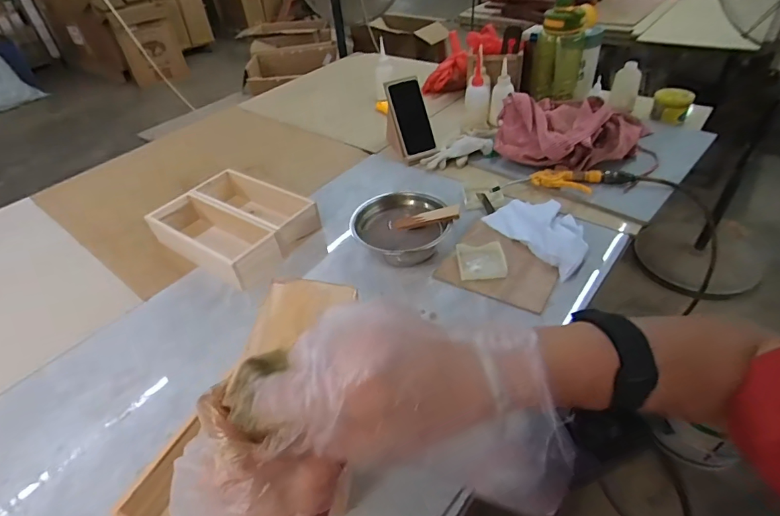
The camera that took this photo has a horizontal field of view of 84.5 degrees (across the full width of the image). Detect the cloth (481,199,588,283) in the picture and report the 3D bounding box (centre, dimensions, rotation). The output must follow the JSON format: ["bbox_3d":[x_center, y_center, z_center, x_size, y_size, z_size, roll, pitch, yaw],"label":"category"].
[{"bbox_3d":[0.277,-0.055,0.755,0.125,0.031,0.196,-24,45,-18],"label":"cloth"}]

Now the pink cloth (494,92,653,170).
[{"bbox_3d":[0.388,-0.279,0.927,0.295,0.101,0.205,2,43,10],"label":"pink cloth"}]

